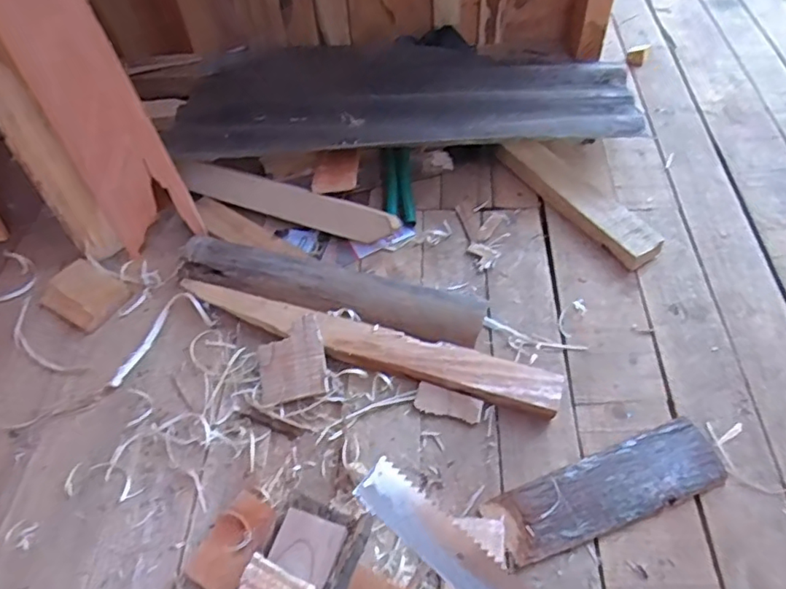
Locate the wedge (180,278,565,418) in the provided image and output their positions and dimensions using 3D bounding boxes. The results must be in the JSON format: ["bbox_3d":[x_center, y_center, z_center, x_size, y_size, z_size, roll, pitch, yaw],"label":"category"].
[{"bbox_3d":[-0.043,0.059,0.715,0.496,0.035,0.058,13,54,16],"label":"wedge"}]

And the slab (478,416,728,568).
[{"bbox_3d":[0.225,0.203,0.593,0.239,0.016,0.074,-18,52,-8],"label":"slab"}]

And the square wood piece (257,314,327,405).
[{"bbox_3d":[-0.126,0.080,0.700,0.083,0.013,0.097,-12,67,3],"label":"square wood piece"}]

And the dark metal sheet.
[{"bbox_3d":[0.007,-0.346,0.958,0.748,0.061,0.348,3,52,7],"label":"dark metal sheet"}]

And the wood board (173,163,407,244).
[{"bbox_3d":[-0.164,-0.142,0.859,0.353,0.052,0.017,18,16,13],"label":"wood board"}]

